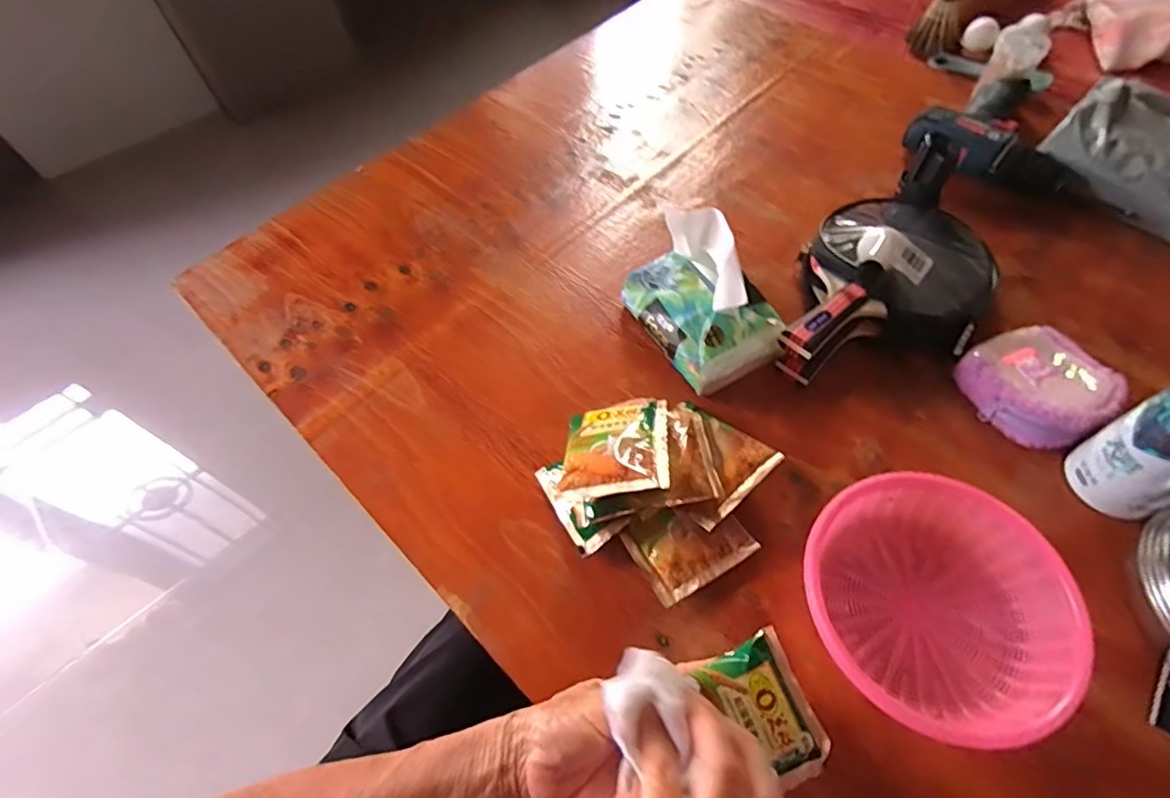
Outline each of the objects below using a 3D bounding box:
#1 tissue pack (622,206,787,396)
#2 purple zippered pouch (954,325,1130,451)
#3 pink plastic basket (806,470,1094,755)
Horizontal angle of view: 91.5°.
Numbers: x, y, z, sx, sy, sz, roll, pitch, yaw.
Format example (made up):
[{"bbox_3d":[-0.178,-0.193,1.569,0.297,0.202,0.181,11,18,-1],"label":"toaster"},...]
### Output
[{"bbox_3d":[0.112,-0.094,0.516,0.106,0.112,0.132,-25,59,-12],"label":"tissue pack"},{"bbox_3d":[0.388,-0.013,0.489,0.098,0.040,0.103,-26,60,-12],"label":"purple zippered pouch"},{"bbox_3d":[0.245,0.136,0.399,0.150,0.047,0.167,-31,61,-15],"label":"pink plastic basket"}]

